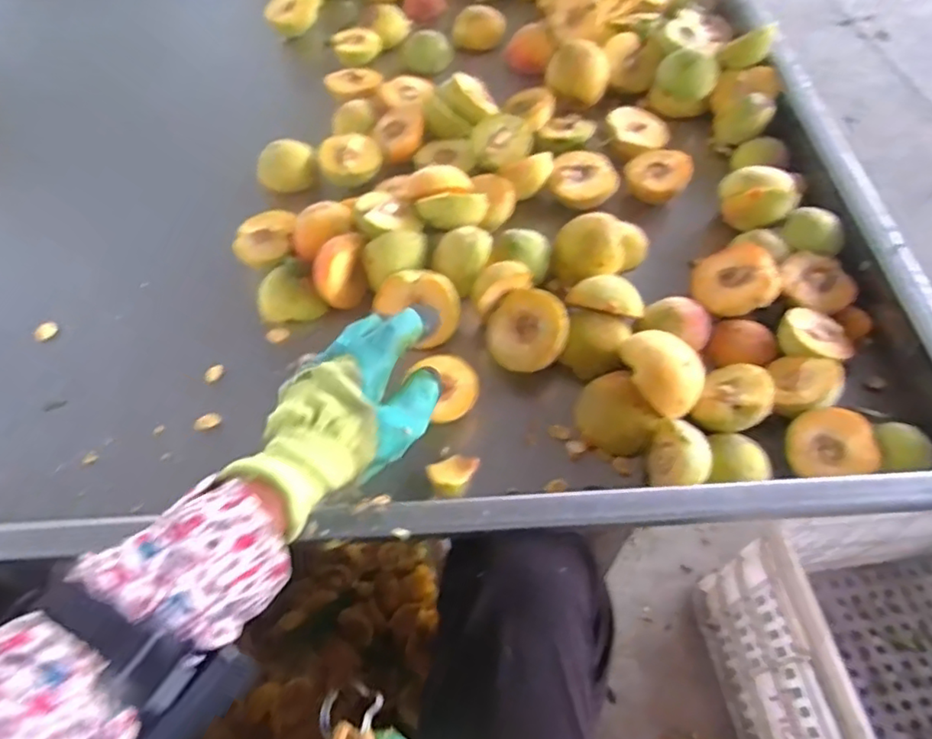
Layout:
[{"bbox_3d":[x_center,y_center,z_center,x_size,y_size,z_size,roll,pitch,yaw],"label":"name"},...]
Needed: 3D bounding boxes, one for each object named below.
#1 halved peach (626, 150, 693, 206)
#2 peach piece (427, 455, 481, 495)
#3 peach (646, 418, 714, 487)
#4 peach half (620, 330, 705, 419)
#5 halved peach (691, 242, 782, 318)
[{"bbox_3d":[0.190,-0.191,0.609,0.058,0.031,0.050,3,89,12],"label":"halved peach"},{"bbox_3d":[-0.007,0.079,0.461,0.039,0.009,0.030,-17,59,-9],"label":"peach piece"},{"bbox_3d":[0.149,0.062,0.430,0.044,0.053,0.040,-1,58,1],"label":"peach"},{"bbox_3d":[0.147,-0.002,0.455,0.048,0.030,0.066,-30,62,-16],"label":"peach half"},{"bbox_3d":[0.235,-0.073,0.533,0.067,0.030,0.067,-17,55,25],"label":"halved peach"}]

